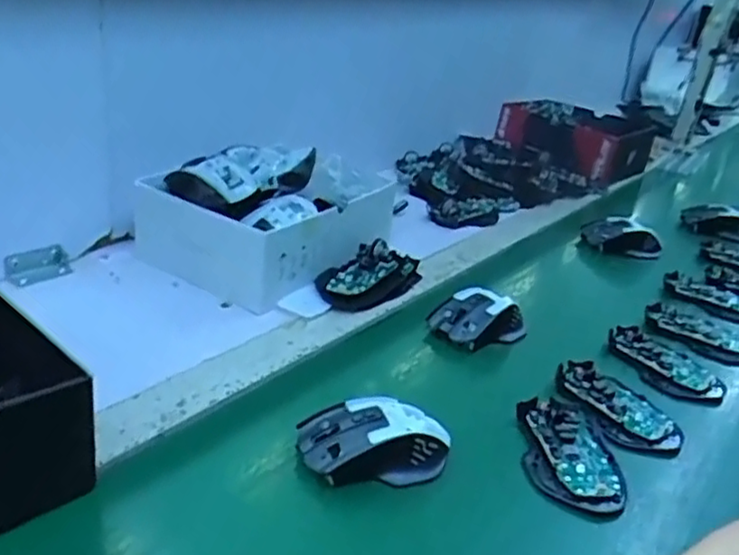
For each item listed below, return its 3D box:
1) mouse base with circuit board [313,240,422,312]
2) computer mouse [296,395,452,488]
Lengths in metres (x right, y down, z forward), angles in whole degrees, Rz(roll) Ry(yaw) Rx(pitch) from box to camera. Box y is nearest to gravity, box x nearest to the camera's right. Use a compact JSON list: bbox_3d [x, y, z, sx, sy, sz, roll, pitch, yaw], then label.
[{"bbox_3d":[0.005,-0.006,0.762,0.076,0.040,0.155,23,30,29],"label":"mouse base with circuit board"},{"bbox_3d":[0.006,0.120,0.503,0.109,0.039,0.059,2,27,-10],"label":"computer mouse"}]

